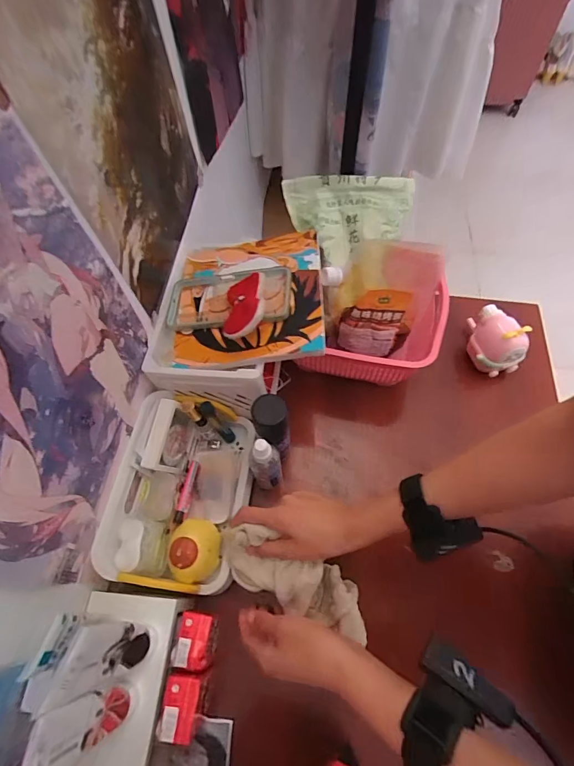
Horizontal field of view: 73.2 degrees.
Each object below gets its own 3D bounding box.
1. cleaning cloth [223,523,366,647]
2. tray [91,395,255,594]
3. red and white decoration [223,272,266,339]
[{"bbox_3d":[0.005,0.220,0.435,0.177,0.066,0.059,24,65,11],"label":"cleaning cloth"},{"bbox_3d":[-0.124,0.131,0.489,0.140,0.099,0.226,7,62,5],"label":"tray"},{"bbox_3d":[-0.051,-0.101,0.477,0.057,0.014,0.100,-24,47,22],"label":"red and white decoration"}]

